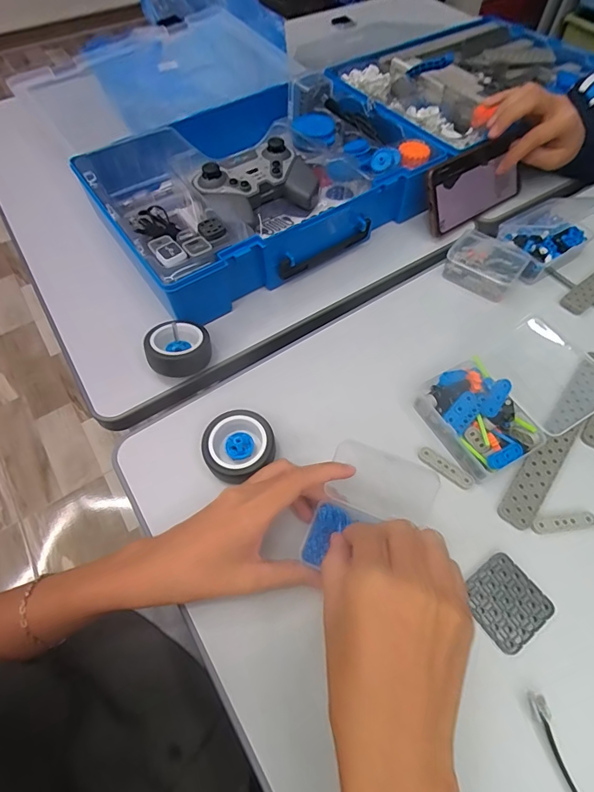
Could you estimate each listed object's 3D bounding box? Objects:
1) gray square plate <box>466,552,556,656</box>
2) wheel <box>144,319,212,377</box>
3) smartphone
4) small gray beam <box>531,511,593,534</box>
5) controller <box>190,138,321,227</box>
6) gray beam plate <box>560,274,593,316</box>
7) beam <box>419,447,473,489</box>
[{"bbox_3d":[0.151,0.148,0.291,0.050,0.005,0.049,-33,64,-17],"label":"gray square plate"},{"bbox_3d":[-0.110,-0.045,0.381,0.054,0.035,0.052,0,60,1],"label":"wheel"},{"bbox_3d":[0.213,-0.253,0.481,0.153,0.074,0.007,-33,34,-18],"label":"smartphone"},{"bbox_3d":[0.210,0.100,0.317,0.050,0.005,0.011,-8,60,-4],"label":"small gray beam"},{"bbox_3d":[-0.048,-0.255,0.476,0.140,0.052,0.090,-21,61,-11],"label":"controller"},{"bbox_3d":[0.328,-0.120,0.441,0.102,0.007,0.026,-34,65,-17],"label":"gray beam plate"},{"bbox_3d":[0.126,0.061,0.341,0.049,0.004,0.013,35,66,19],"label":"beam"}]

